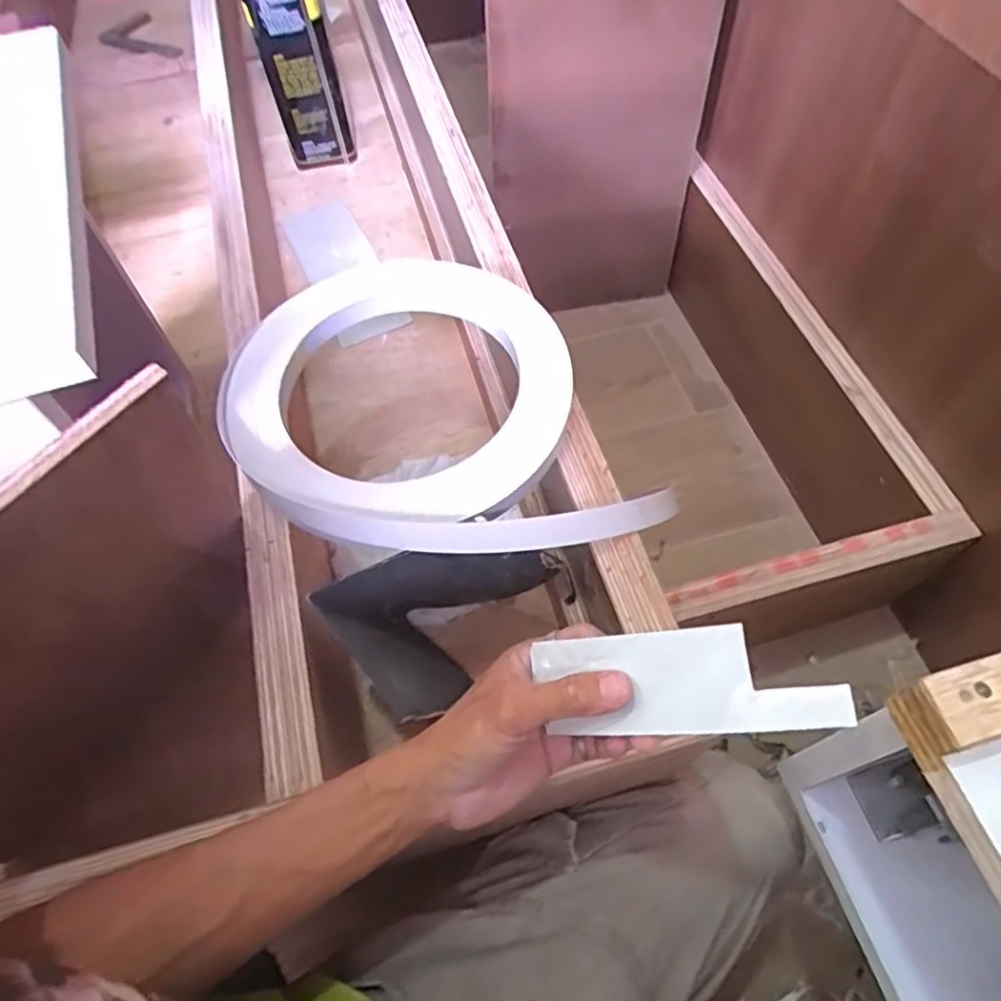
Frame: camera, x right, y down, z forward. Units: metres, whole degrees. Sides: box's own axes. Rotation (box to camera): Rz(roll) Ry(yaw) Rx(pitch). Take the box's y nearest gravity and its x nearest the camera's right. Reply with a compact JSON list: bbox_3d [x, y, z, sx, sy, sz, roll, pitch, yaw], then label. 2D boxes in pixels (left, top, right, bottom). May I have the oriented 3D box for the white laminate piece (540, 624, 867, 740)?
[{"bbox_3d":[0.086,0.089,0.328,0.146,0.008,0.048,-12,83,28],"label":"white laminate piece"}]

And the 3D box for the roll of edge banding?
[{"bbox_3d":[-0.067,-0.073,0.515,0.266,0.047,0.341,-27,62,-15],"label":"roll of edge banding"}]

